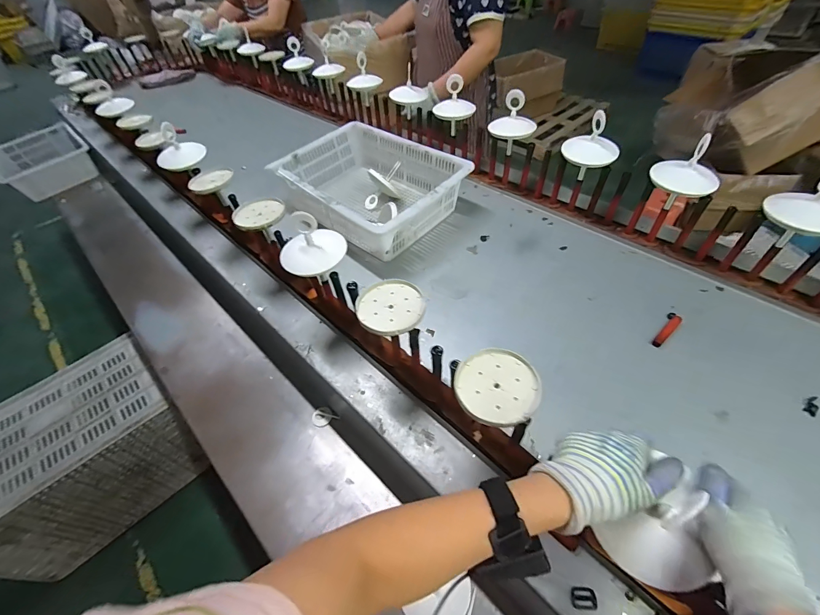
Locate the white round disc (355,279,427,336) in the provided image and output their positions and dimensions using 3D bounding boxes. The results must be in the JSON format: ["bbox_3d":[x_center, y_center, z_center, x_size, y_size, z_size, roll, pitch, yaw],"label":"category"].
[{"bbox_3d":[-0.035,-0.003,0.598,0.106,0.018,0.119,-37,57,-25],"label":"white round disc"}]

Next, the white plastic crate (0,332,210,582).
[{"bbox_3d":[-1.124,0.502,1.275,0.582,0.441,0.426,-37,57,-25],"label":"white plastic crate"}]

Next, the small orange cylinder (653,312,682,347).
[{"bbox_3d":[0.524,0.045,0.733,0.102,0.013,0.026,-38,57,-26],"label":"small orange cylinder"}]

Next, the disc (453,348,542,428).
[{"bbox_3d":[0.119,0.105,0.491,0.110,0.010,0.110,-2,49,2],"label":"disc"}]

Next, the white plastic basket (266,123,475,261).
[{"bbox_3d":[-0.115,-0.355,1.043,0.361,0.132,0.479,-38,57,-26],"label":"white plastic basket"}]

